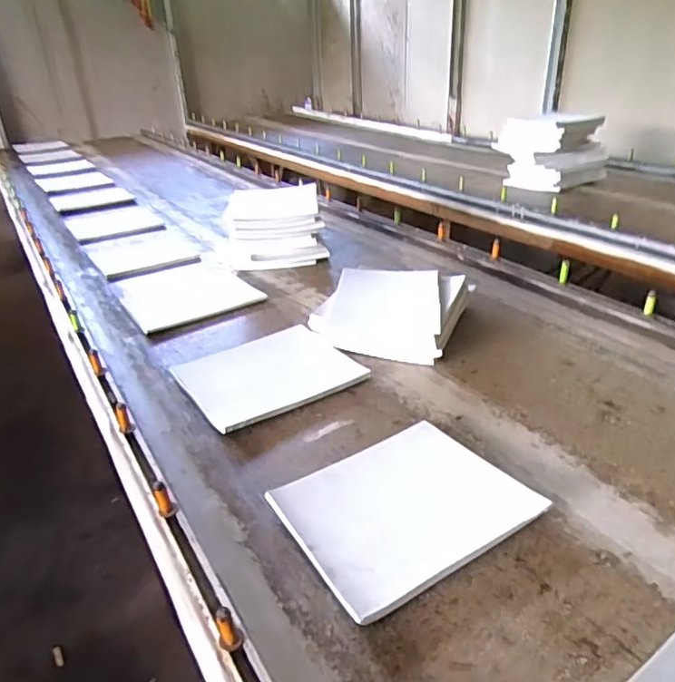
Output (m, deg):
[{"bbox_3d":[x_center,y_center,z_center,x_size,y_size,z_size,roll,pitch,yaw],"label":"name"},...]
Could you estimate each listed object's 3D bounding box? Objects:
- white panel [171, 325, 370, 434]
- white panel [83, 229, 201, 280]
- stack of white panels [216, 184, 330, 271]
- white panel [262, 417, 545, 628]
[{"bbox_3d":[-0.119,0.050,0.938,0.260,0.026,0.225,-20,33,-26],"label":"white panel"},{"bbox_3d":[-0.572,-0.260,1.589,0.252,0.014,0.354,-20,33,-27],"label":"white panel"},{"bbox_3d":[-0.173,-0.288,1.408,0.279,0.170,0.197,-8,30,-7],"label":"stack of white panels"},{"bbox_3d":[0.076,0.191,0.657,0.258,0.016,0.210,-18,34,-27],"label":"white panel"}]

